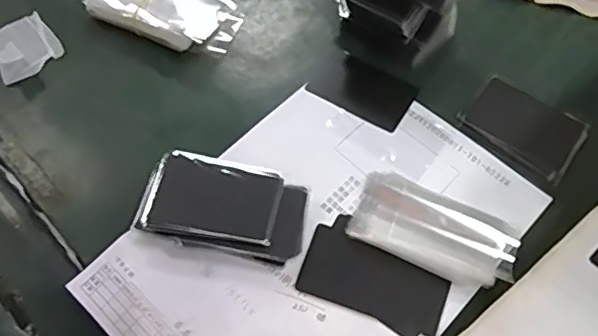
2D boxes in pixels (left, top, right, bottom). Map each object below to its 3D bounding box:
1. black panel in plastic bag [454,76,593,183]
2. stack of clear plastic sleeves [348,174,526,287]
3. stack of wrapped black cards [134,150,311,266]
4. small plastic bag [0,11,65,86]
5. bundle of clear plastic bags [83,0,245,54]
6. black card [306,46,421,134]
[{"bbox_3d":[0.186,-0.035,0.475,0.090,0.005,0.065,38,67,18],"label":"black panel in plastic bag"},{"bbox_3d":[0.100,0.045,0.425,0.116,0.009,0.064,22,63,10],"label":"stack of clear plastic sleeves"},{"bbox_3d":[-0.052,0.029,0.424,0.115,0.026,0.069,17,62,8],"label":"stack of wrapped black cards"},{"bbox_3d":[-0.238,-0.109,0.494,0.053,0.014,0.061,-30,66,-16],"label":"small plastic bag"},{"bbox_3d":[-0.120,-0.142,0.513,0.135,0.037,0.066,25,64,12],"label":"bundle of clear plastic bags"},{"bbox_3d":[0.054,-0.067,0.492,0.085,0.004,0.052,29,65,14],"label":"black card"}]

